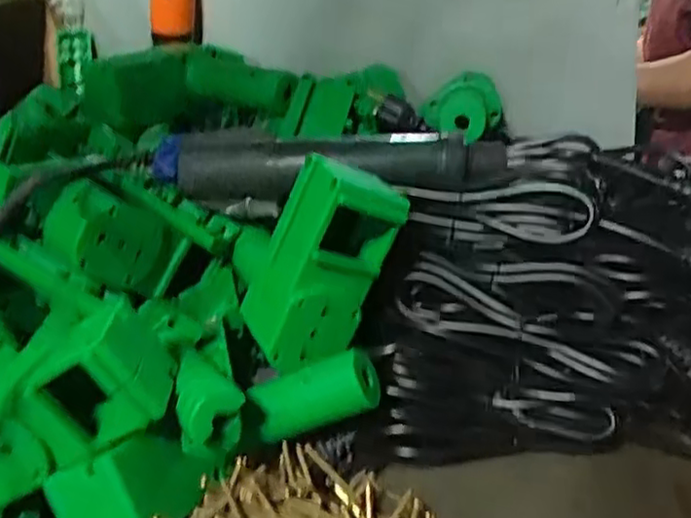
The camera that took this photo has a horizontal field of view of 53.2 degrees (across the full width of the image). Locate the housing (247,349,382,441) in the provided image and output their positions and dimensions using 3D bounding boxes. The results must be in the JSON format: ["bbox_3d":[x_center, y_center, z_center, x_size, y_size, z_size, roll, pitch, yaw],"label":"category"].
[{"bbox_3d":[-0.017,0.073,0.374,0.069,0.028,0.024,-21,21,14],"label":"housing"}]

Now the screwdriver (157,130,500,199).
[{"bbox_3d":[-0.010,-0.066,0.448,0.224,0.043,0.040,-5,24,10],"label":"screwdriver"}]

